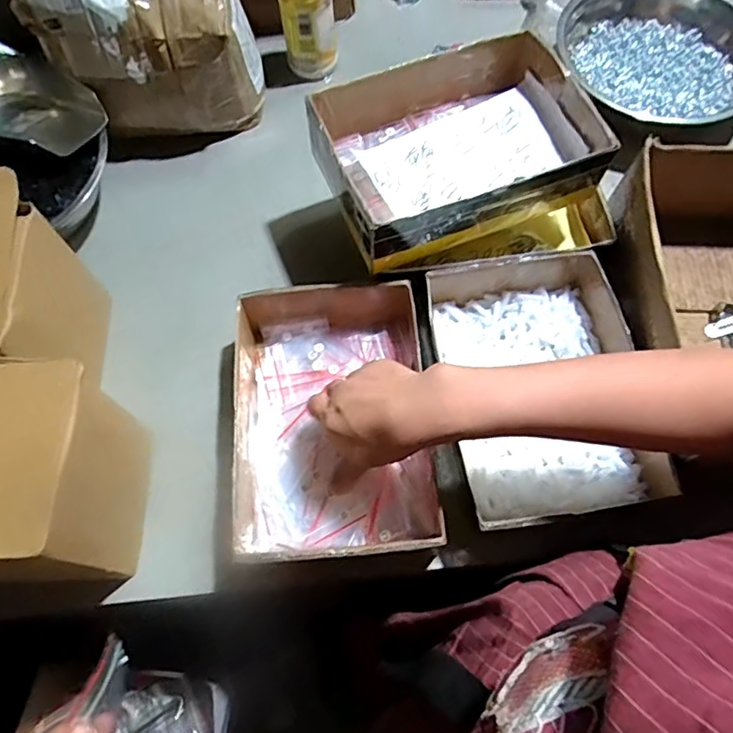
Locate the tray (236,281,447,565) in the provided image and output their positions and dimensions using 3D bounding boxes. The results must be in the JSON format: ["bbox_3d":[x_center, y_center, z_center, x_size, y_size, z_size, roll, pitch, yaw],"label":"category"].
[{"bbox_3d":[-0.038,0.048,0.524,0.190,0.057,0.247,-4,67,0],"label":"tray"}]

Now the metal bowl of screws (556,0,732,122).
[{"bbox_3d":[0.366,-0.390,0.702,0.250,0.077,0.188,5,68,4],"label":"metal bowl of screws"}]

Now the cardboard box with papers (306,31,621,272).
[{"bbox_3d":[0.088,-0.222,0.564,0.252,0.062,0.183,-20,68,-7],"label":"cardboard box with papers"}]

